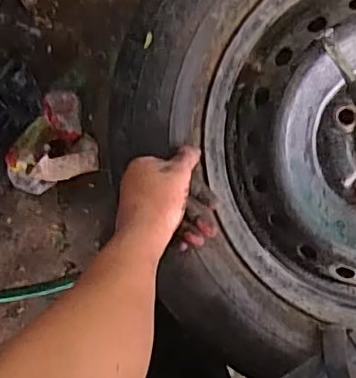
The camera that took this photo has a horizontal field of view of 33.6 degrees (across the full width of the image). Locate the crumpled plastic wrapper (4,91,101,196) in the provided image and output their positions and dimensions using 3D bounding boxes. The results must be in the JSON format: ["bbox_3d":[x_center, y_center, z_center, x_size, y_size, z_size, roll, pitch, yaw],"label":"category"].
[{"bbox_3d":[-0.269,-0.090,1.197,0.189,0.062,0.172,-23,97,3],"label":"crumpled plastic wrapper"}]

